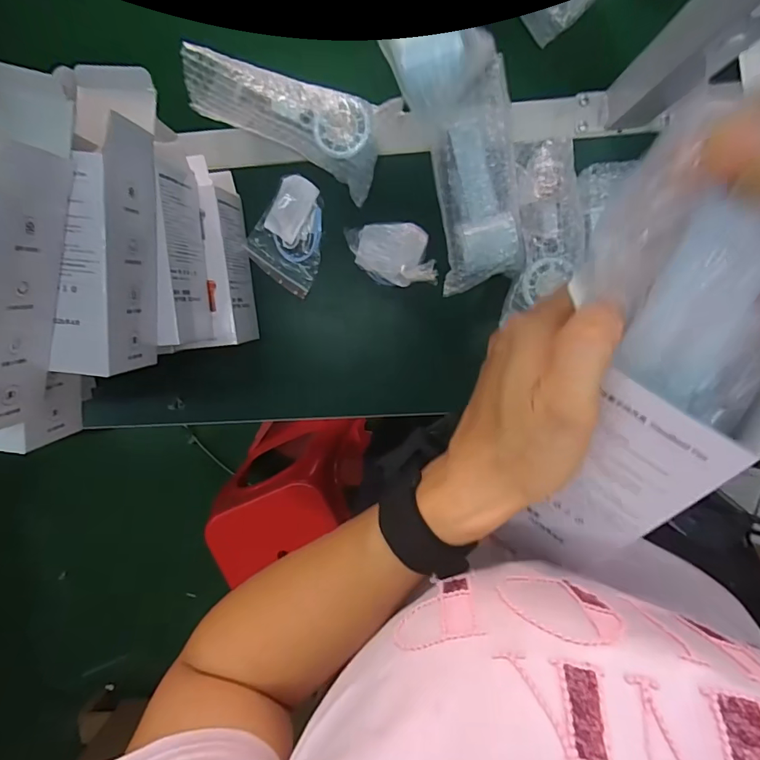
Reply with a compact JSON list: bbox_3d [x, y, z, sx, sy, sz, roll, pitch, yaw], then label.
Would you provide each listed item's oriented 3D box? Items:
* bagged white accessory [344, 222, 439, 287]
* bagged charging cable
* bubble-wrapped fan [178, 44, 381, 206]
[{"bbox_3d":[0.013,-0.139,0.519,0.096,0.022,0.066,-2,98,4],"label":"bagged white accessory"},{"bbox_3d":[-0.097,-0.166,0.534,0.086,0.020,0.109,36,99,-2],"label":"bagged charging cable"},{"bbox_3d":[-0.089,-0.266,0.461,0.190,0.070,0.076,29,99,-1],"label":"bubble-wrapped fan"}]

